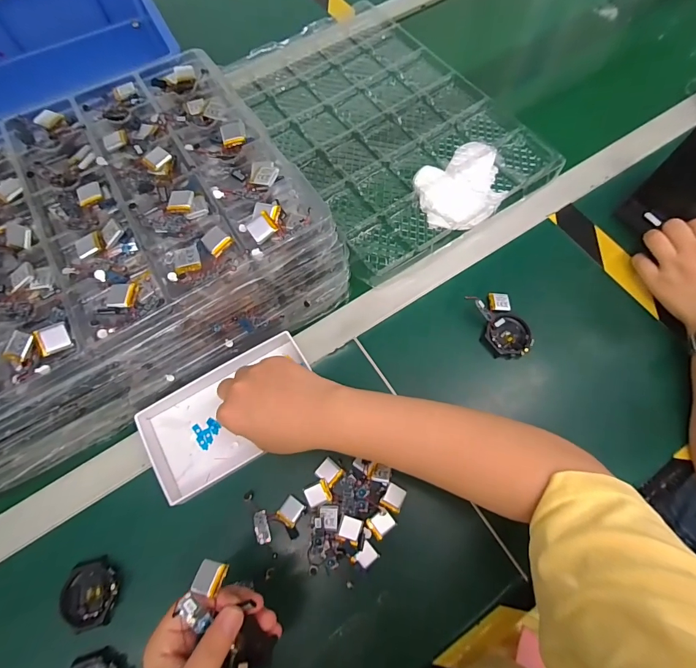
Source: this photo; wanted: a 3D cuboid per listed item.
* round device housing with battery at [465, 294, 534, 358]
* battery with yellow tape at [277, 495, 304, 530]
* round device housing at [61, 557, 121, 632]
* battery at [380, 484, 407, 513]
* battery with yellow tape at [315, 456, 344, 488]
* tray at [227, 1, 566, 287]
[{"bbox_3d":[0.174,-0.011,0.433,0.047,0.029,0.077,-19,69,-6],"label":"round device housing with battery"},{"bbox_3d":[-0.055,0.170,0.368,0.020,0.004,0.023,31,73,13],"label":"battery with yellow tape"},{"bbox_3d":[-0.232,0.235,0.348,0.047,0.014,0.053,-17,69,-5],"label":"round device housing"},{"bbox_3d":[0.044,0.158,0.371,0.020,0.004,0.022,26,71,12],"label":"battery"},{"bbox_3d":[-0.018,0.138,0.383,0.022,0.005,0.021,37,74,15],"label":"battery with yellow tape"},{"bbox_3d":[0.042,-0.300,0.545,0.305,0.034,0.436,-30,70,-10],"label":"tray"}]

